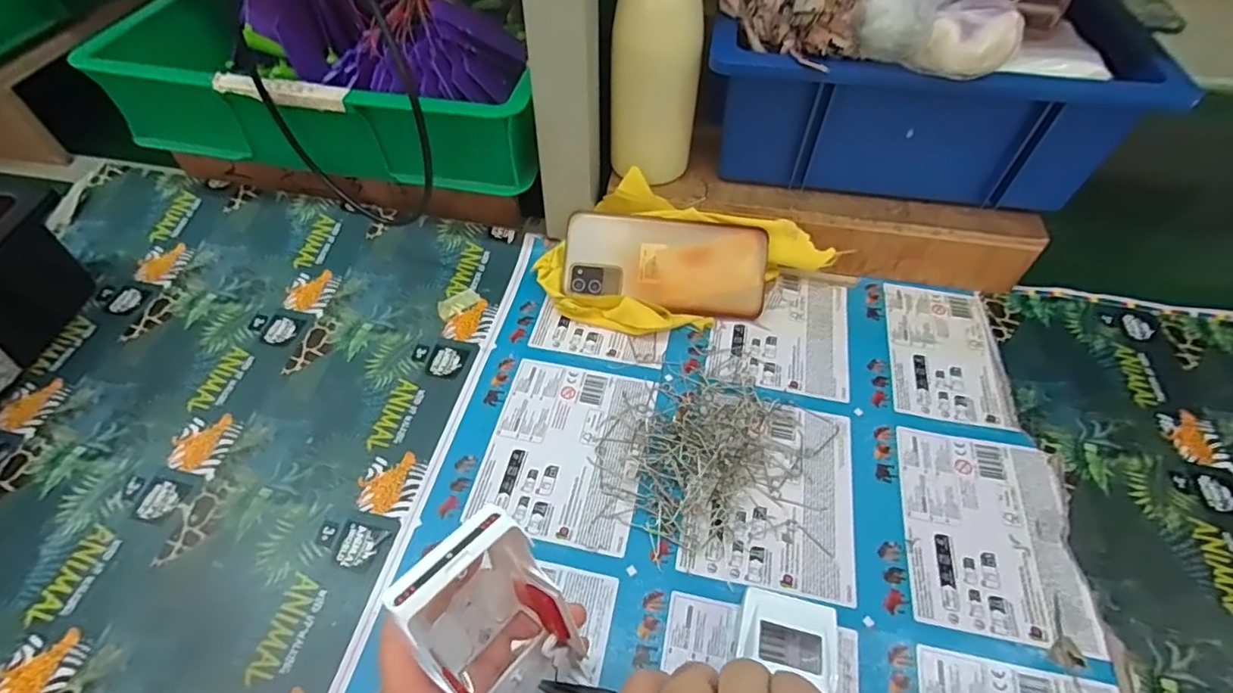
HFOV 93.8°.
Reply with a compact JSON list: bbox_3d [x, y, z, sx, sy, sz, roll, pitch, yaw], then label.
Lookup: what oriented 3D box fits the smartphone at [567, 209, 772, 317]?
[{"bbox_3d":[0.040,-0.068,0.473,0.161,0.009,0.074,6,89,3],"label":"smartphone"}]

